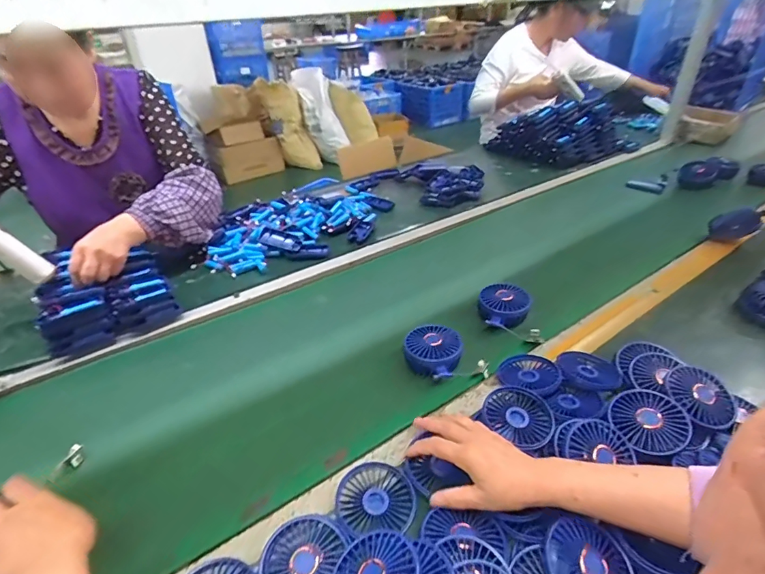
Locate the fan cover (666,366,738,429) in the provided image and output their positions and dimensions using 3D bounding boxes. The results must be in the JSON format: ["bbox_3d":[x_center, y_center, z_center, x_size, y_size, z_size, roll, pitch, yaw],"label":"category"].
[{"bbox_3d":[0.435,0.148,0.582,0.092,0.013,0.087,21,52,11],"label":"fan cover"}]

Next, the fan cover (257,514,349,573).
[{"bbox_3d":[-0.082,0.277,0.436,0.077,0.022,0.086,8,36,15],"label":"fan cover"}]

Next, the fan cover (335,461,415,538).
[{"bbox_3d":[-0.009,0.242,0.501,0.086,0.010,0.081,-7,35,-7],"label":"fan cover"}]

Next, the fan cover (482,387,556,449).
[{"bbox_3d":[0.181,0.168,0.573,0.090,0.016,0.077,24,43,33],"label":"fan cover"}]

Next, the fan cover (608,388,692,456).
[{"bbox_3d":[0.337,0.167,0.544,0.085,0.023,0.089,27,45,36],"label":"fan cover"}]

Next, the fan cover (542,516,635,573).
[{"bbox_3d":[0.200,0.265,0.420,0.078,0.018,0.073,-14,36,-16],"label":"fan cover"}]

